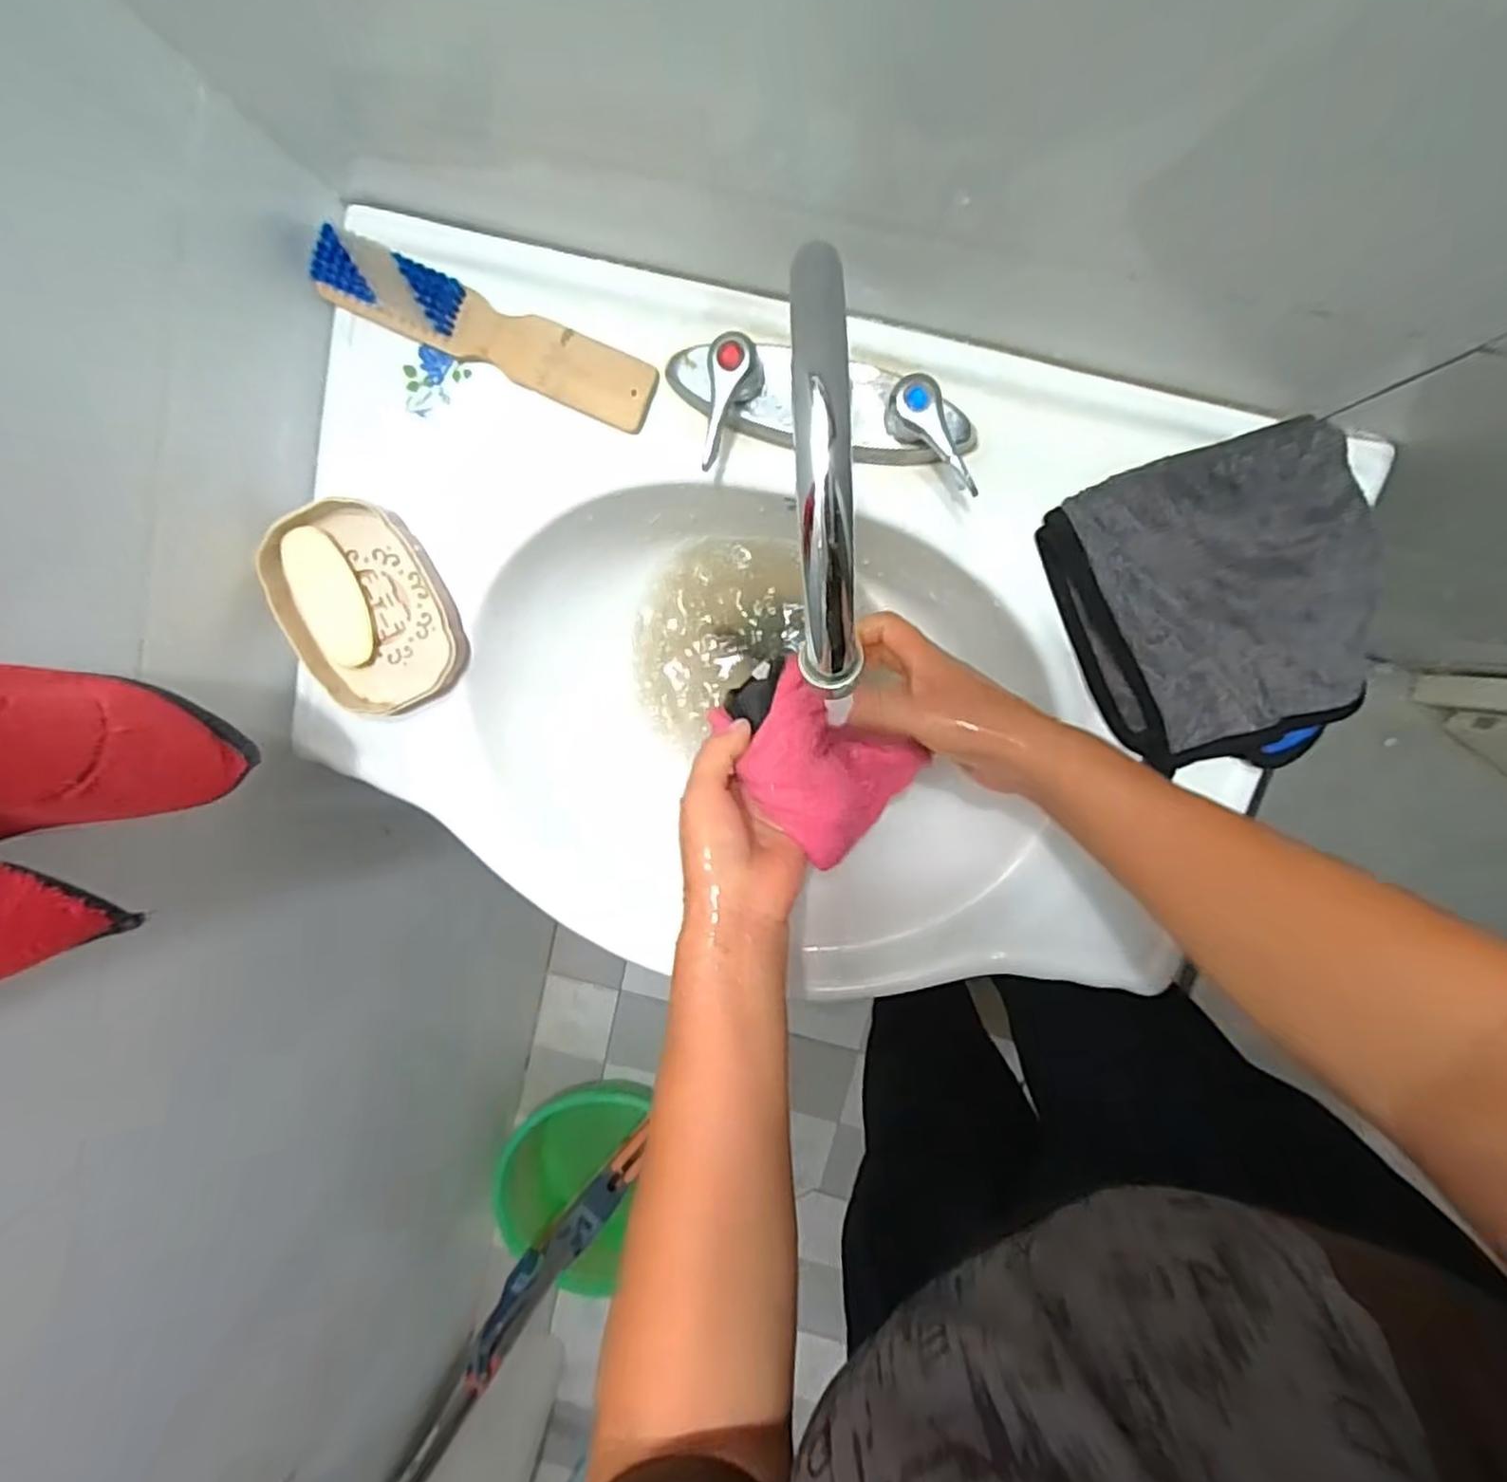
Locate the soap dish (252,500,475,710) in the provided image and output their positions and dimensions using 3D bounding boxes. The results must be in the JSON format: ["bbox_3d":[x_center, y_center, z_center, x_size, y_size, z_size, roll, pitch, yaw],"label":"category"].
[{"bbox_3d":[-0.249,-0.085,0.466,0.095,0.034,0.133,-20,95,8],"label":"soap dish"}]

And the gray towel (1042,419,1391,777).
[{"bbox_3d":[0.266,-0.075,0.410,0.156,0.039,0.175,-15,96,7],"label":"gray towel"}]

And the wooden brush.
[{"bbox_3d":[-0.158,-0.244,0.427,0.203,0.027,0.040,24,99,2],"label":"wooden brush"}]

